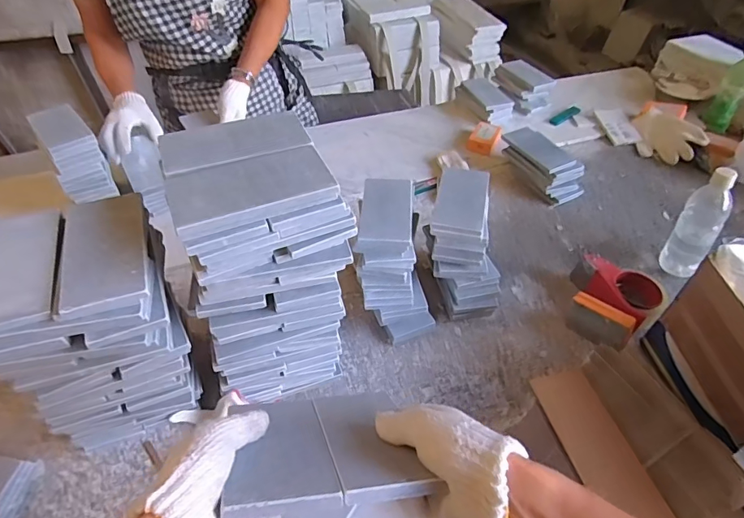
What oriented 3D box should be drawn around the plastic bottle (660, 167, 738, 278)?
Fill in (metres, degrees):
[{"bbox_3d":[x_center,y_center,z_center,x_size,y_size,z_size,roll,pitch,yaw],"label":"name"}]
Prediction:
[{"bbox_3d":[0.576,-0.053,0.820,0.069,0.213,0.053,29,54,25],"label":"plastic bottle"}]

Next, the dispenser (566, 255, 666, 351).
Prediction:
[{"bbox_3d":[0.394,0.063,0.783,0.165,0.074,0.149,-32,54,-26],"label":"dispenser"}]

